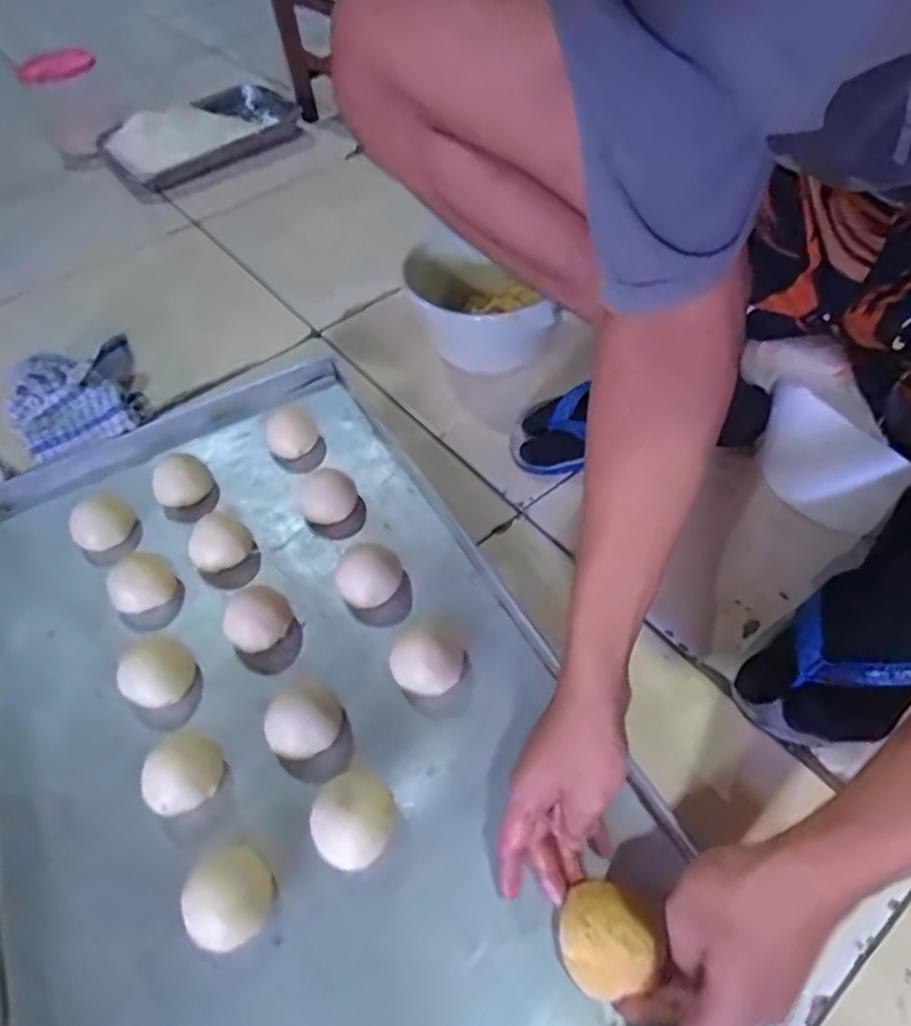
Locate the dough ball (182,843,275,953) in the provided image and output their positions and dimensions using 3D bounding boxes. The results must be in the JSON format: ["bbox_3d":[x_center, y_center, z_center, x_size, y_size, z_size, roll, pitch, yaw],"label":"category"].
[{"bbox_3d":[-0.152,0.262,0.422,0.051,0.037,0.056,-3,54,4],"label":"dough ball"}]

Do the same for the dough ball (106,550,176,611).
[{"bbox_3d":[-0.297,0.066,0.585,0.049,0.030,0.057,36,64,27],"label":"dough ball"}]

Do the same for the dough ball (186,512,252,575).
[{"bbox_3d":[-0.234,0.025,0.607,0.055,0.032,0.054,-3,54,4],"label":"dough ball"}]

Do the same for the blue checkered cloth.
[{"bbox_3d":[-0.447,-0.136,0.727,0.144,0.050,0.170,-23,55,-11],"label":"blue checkered cloth"}]

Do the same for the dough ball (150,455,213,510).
[{"bbox_3d":[-0.291,-0.036,0.655,0.055,0.035,0.052,-3,54,4],"label":"dough ball"}]

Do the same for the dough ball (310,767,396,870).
[{"bbox_3d":[-0.072,0.218,0.443,0.057,0.036,0.059,-3,54,4],"label":"dough ball"}]

